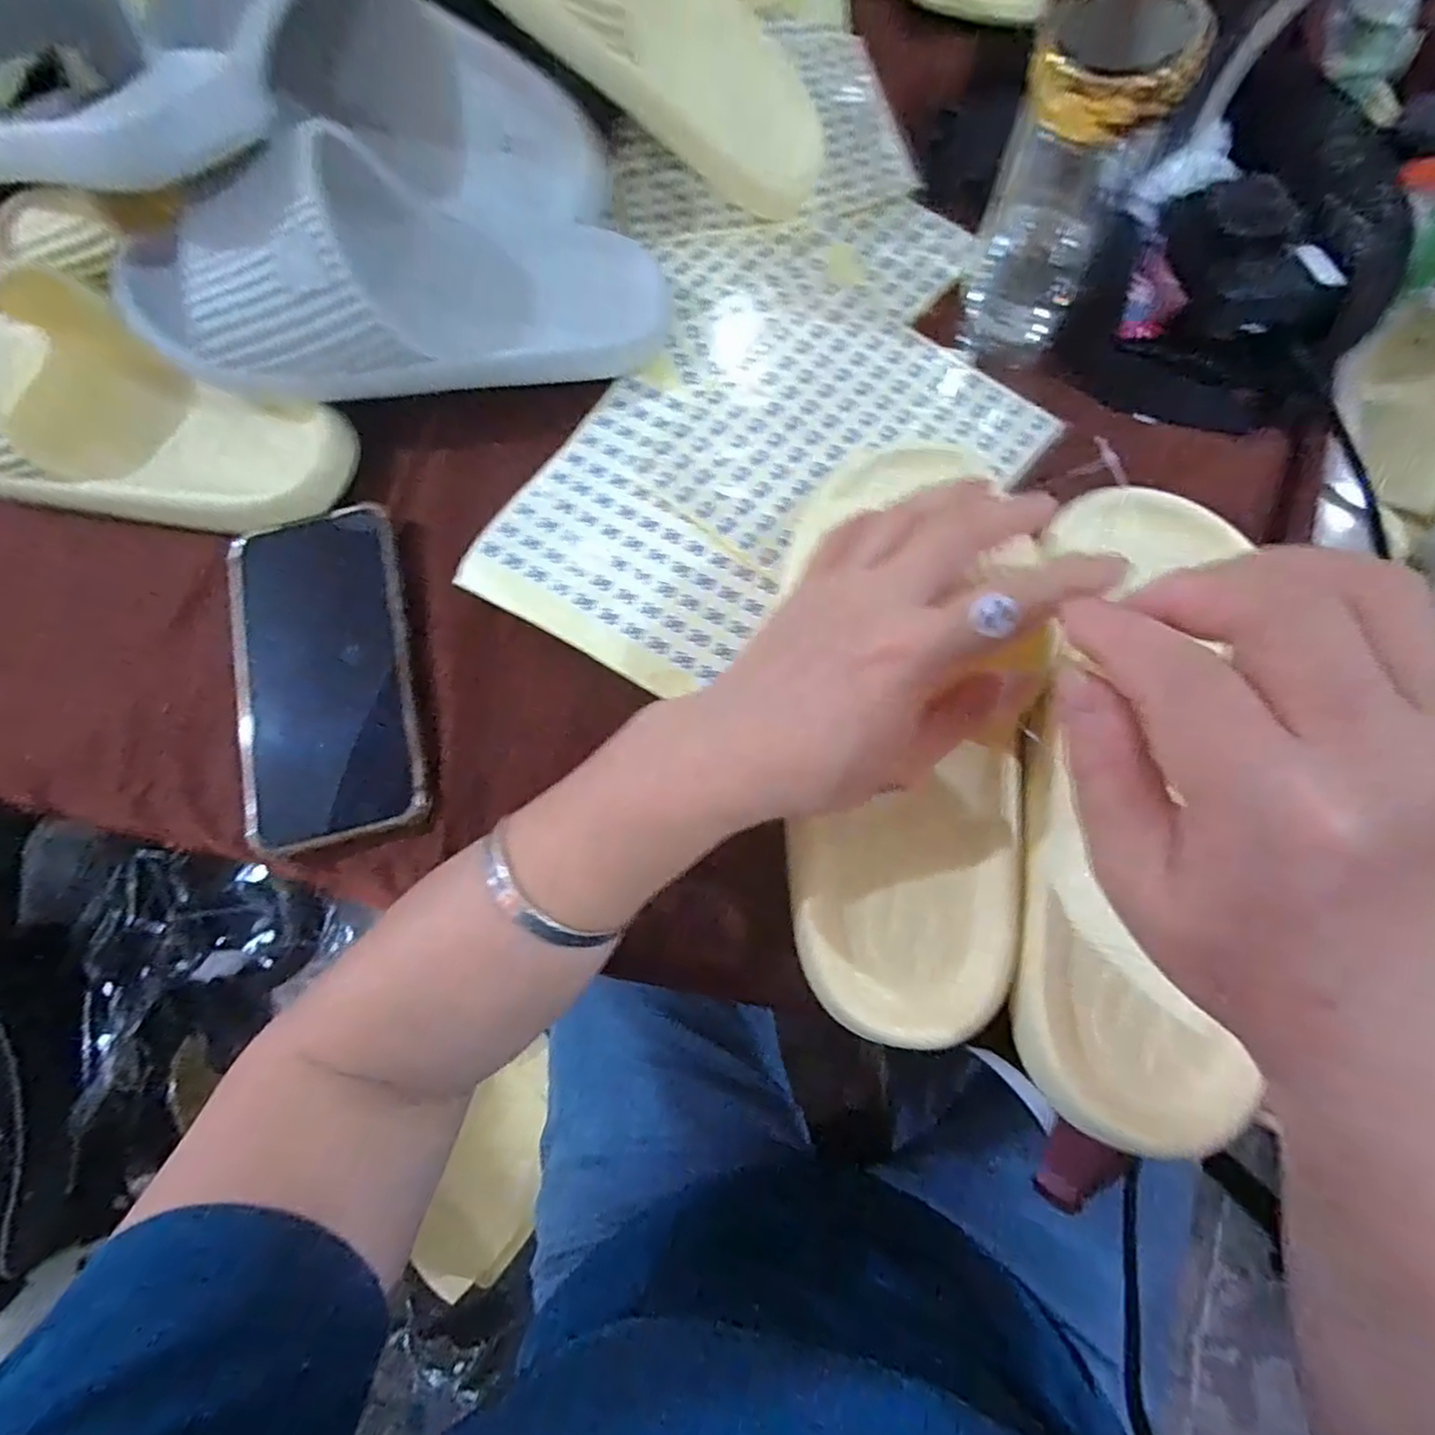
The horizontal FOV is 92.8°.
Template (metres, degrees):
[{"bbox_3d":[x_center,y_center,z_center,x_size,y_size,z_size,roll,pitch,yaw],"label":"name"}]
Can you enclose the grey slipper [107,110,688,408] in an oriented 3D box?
[{"bbox_3d":[-0.152,-0.214,0.341,0.254,0.079,0.082,-9,71,-17],"label":"grey slipper"}]

